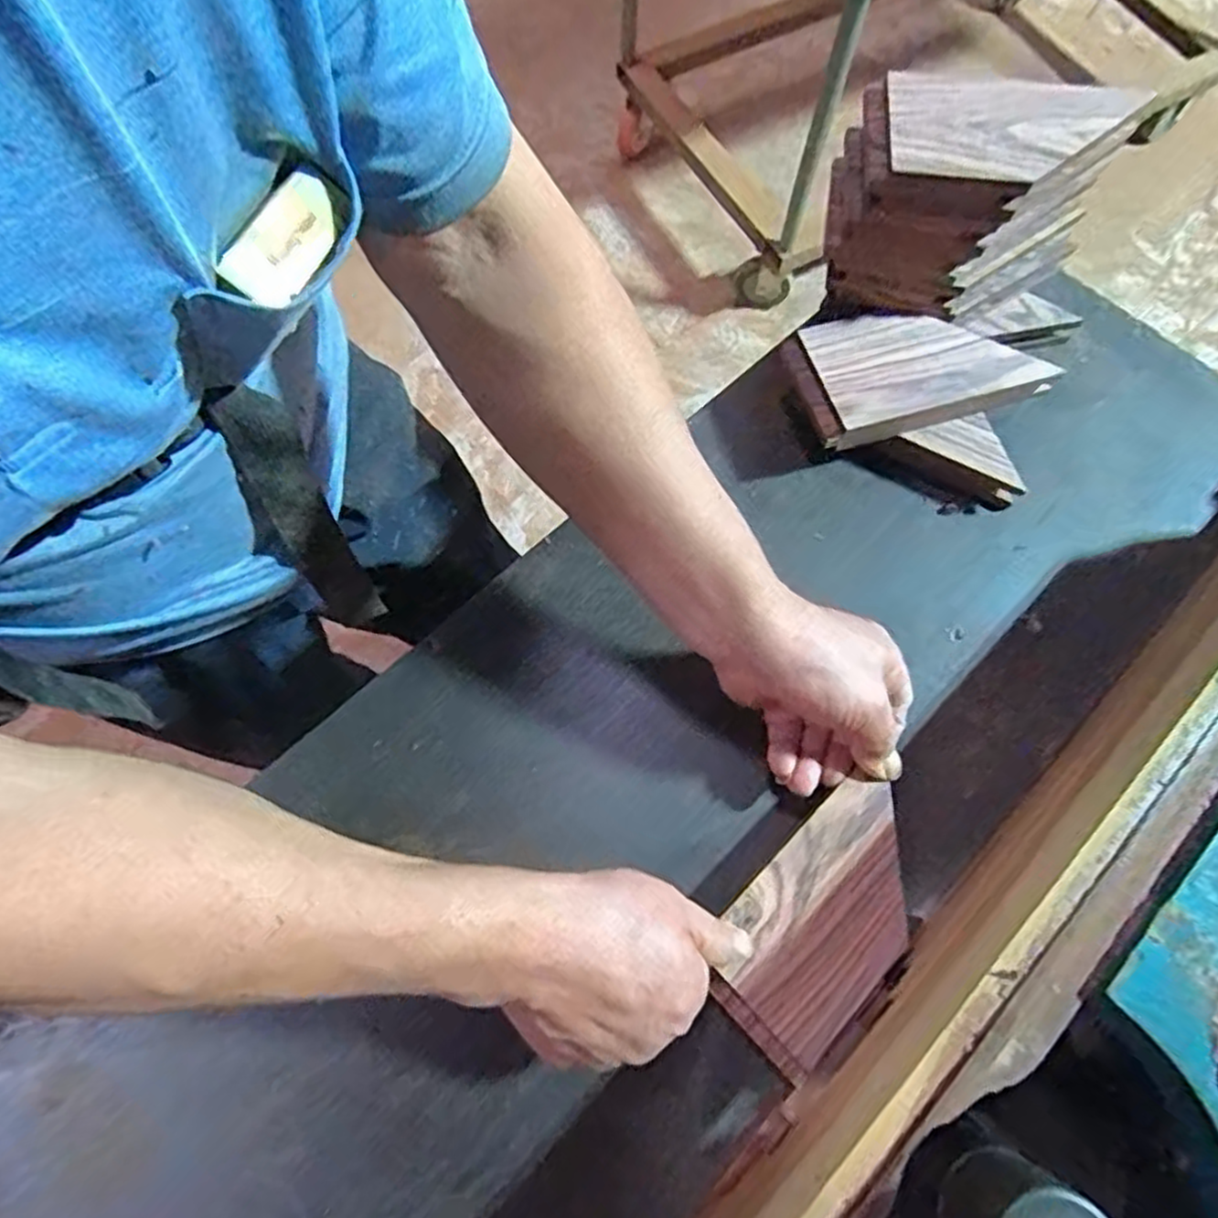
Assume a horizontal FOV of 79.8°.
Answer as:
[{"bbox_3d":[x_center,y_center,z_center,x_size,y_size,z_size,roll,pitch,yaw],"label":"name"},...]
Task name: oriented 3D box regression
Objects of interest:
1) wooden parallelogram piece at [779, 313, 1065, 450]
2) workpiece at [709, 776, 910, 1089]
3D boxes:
[{"bbox_3d":[0.200,-0.157,0.475,0.153,0.021,0.080,-15,69,-5],"label":"wooden parallelogram piece"},{"bbox_3d":[0.113,0.162,0.381,0.135,0.013,0.079,-42,74,-14],"label":"workpiece"}]

